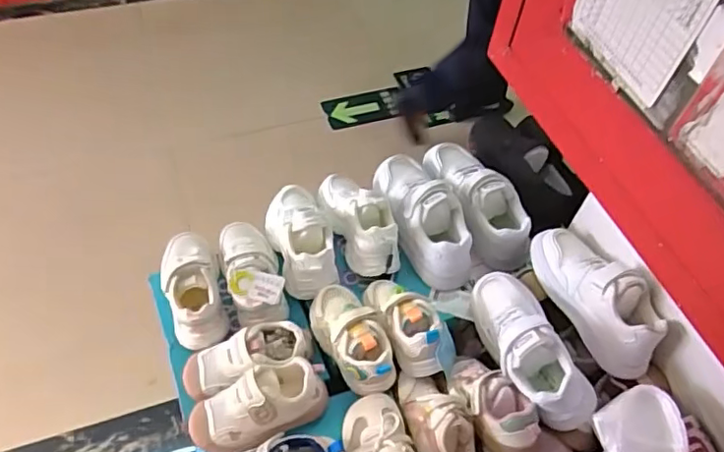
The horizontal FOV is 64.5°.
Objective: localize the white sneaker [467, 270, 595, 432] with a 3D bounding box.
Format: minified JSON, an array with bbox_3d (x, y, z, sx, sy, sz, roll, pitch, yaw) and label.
[{"bbox_3d":[0.207,0.140,0.711,0.080,0.068,0.209,-16,57,-16],"label":"white sneaker"}]

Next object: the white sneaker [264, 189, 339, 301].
[{"bbox_3d":[-0.091,0.013,0.833,0.080,0.070,0.186,-13,56,-14],"label":"white sneaker"}]

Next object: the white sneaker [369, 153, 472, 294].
[{"bbox_3d":[0.091,-0.026,0.862,0.090,0.094,0.228,-11,56,-12],"label":"white sneaker"}]

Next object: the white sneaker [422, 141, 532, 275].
[{"bbox_3d":[0.168,-0.045,0.888,0.090,0.101,0.230,-25,60,-21],"label":"white sneaker"}]

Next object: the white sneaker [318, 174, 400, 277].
[{"bbox_3d":[-0.013,-0.005,0.860,0.083,0.110,0.192,-30,62,-23],"label":"white sneaker"}]

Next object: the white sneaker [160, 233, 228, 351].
[{"bbox_3d":[-0.238,0.083,0.800,0.071,0.056,0.163,-14,57,-15],"label":"white sneaker"}]

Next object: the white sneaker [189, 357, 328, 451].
[{"bbox_3d":[-0.126,0.218,0.700,0.166,0.058,0.078,-15,57,-15],"label":"white sneaker"}]

